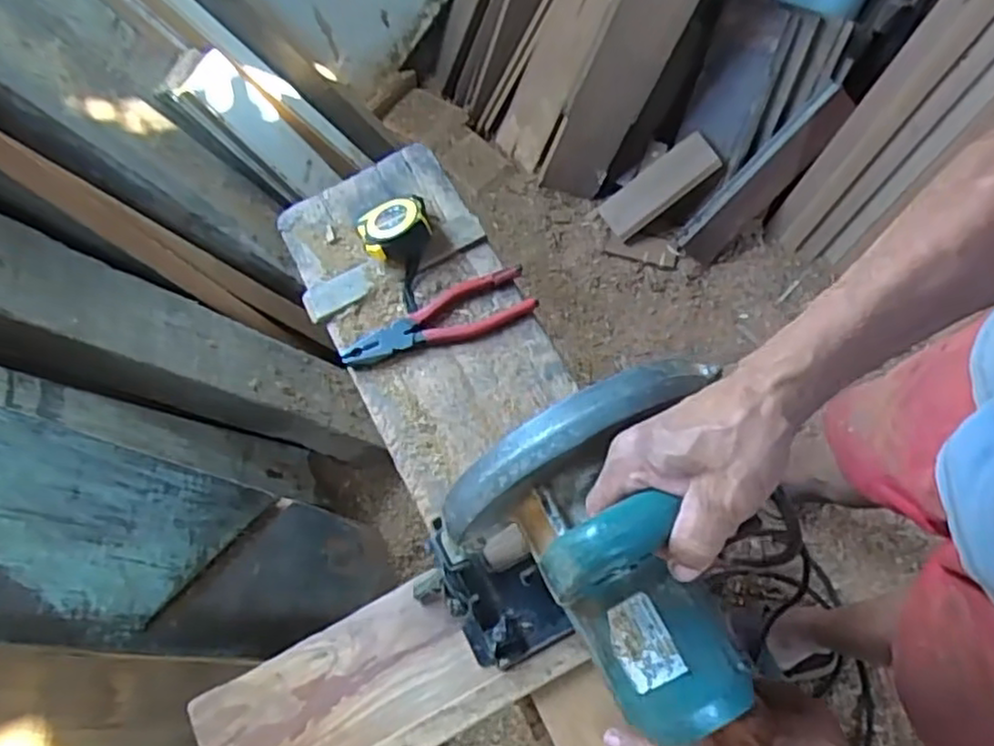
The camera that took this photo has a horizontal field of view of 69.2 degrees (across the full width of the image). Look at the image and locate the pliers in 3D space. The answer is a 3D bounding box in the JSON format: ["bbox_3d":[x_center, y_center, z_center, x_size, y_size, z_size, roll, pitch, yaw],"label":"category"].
[{"bbox_3d":[-0.061,-0.055,0.712,0.190,0.021,0.057,-16,68,-5],"label":"pliers"}]

